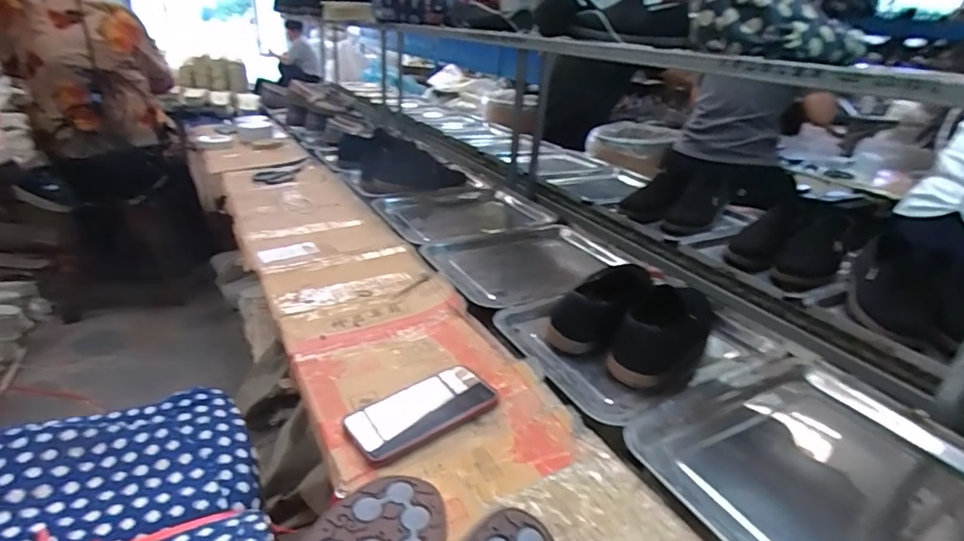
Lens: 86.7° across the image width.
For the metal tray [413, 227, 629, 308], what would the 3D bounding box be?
[{"bbox_3d":[0.075,-0.010,0.981,0.389,0.062,0.250,-17,32,-39],"label":"metal tray"}]

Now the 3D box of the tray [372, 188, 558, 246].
[{"bbox_3d":[-0.038,-0.107,1.173,0.397,0.074,0.301,-12,30,-34],"label":"tray"}]

